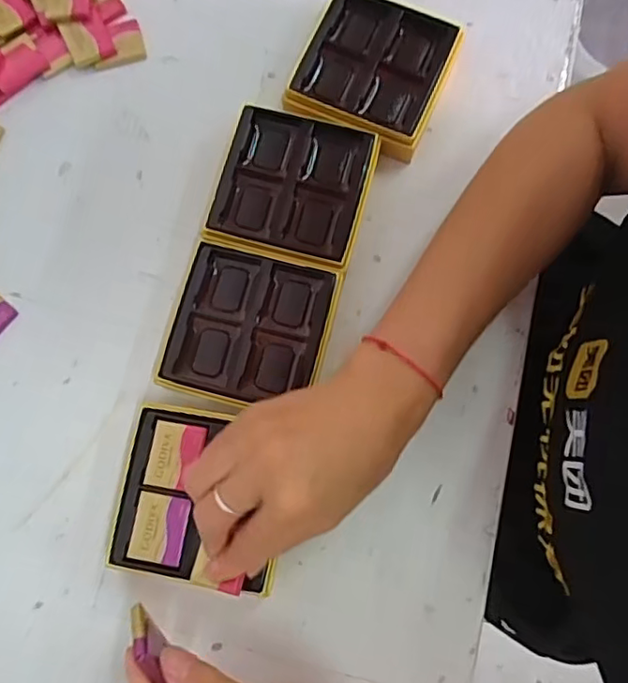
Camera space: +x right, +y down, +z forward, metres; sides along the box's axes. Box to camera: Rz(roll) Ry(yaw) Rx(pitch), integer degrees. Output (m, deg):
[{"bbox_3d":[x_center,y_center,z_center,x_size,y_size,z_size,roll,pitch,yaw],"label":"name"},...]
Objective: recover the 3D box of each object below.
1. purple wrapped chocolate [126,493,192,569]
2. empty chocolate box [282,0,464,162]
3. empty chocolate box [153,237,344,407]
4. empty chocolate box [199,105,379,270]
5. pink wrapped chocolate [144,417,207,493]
[{"bbox_3d":[-0.090,0.109,0.343,0.032,0.004,0.038,10,78,2],"label":"purple wrapped chocolate"},{"bbox_3d":[0.042,-0.188,0.411,0.093,0.031,0.103,23,79,4],"label":"empty chocolate box"},{"bbox_3d":[-0.041,-0.007,0.381,0.096,0.034,0.097,14,78,3],"label":"empty chocolate box"},{"bbox_3d":[-0.014,-0.101,0.398,0.095,0.033,0.098,14,78,3],"label":"empty chocolate box"},{"bbox_3d":[-0.083,0.068,0.352,0.030,0.004,0.039,13,78,2],"label":"pink wrapped chocolate"}]

